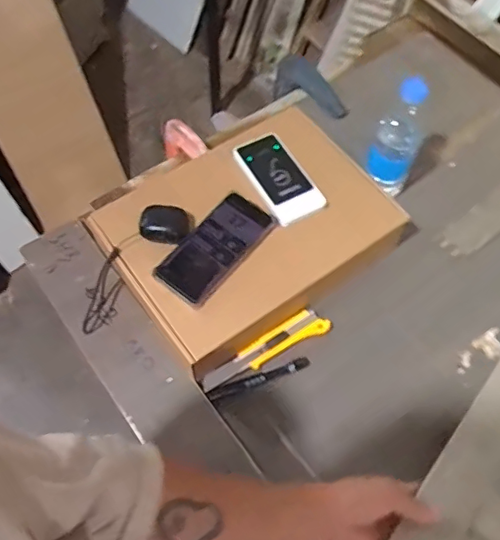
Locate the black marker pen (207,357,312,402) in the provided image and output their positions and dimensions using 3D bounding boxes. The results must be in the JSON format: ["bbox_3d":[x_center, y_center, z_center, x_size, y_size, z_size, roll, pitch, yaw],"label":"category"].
[{"bbox_3d":[0.013,0.143,0.730,0.139,0.010,0.015,-19,64,-12],"label":"black marker pen"}]

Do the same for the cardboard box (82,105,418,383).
[{"bbox_3d":[0.001,-0.057,0.788,0.368,0.098,0.279,-35,68,-19],"label":"cardboard box"}]

